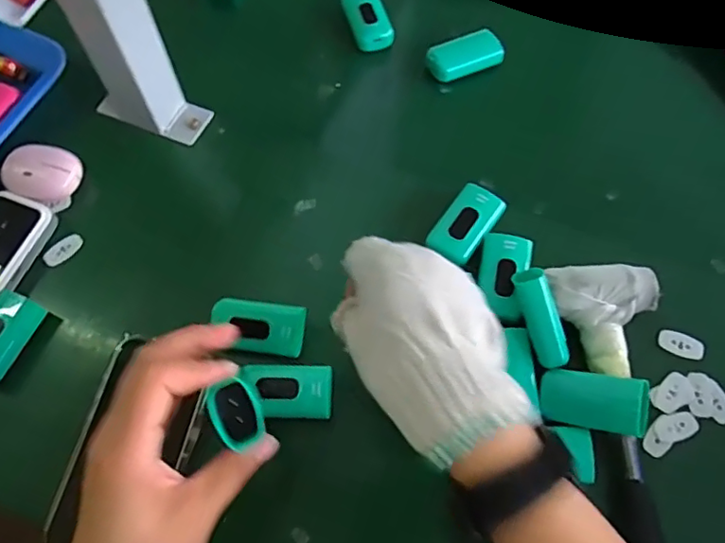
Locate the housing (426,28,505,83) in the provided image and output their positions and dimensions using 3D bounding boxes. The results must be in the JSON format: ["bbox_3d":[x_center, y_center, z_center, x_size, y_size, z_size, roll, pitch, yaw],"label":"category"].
[{"bbox_3d":[0.097,-0.203,0.532,0.071,0.018,0.036,-23,67,-11],"label":"housing"}]

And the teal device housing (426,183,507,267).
[{"bbox_3d":[0.082,-0.039,0.441,0.036,0.012,0.065,33,69,14],"label":"teal device housing"}]

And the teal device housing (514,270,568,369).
[{"bbox_3d":[0.124,0.032,0.388,0.019,0.018,0.069,-18,93,-9],"label":"teal device housing"}]

